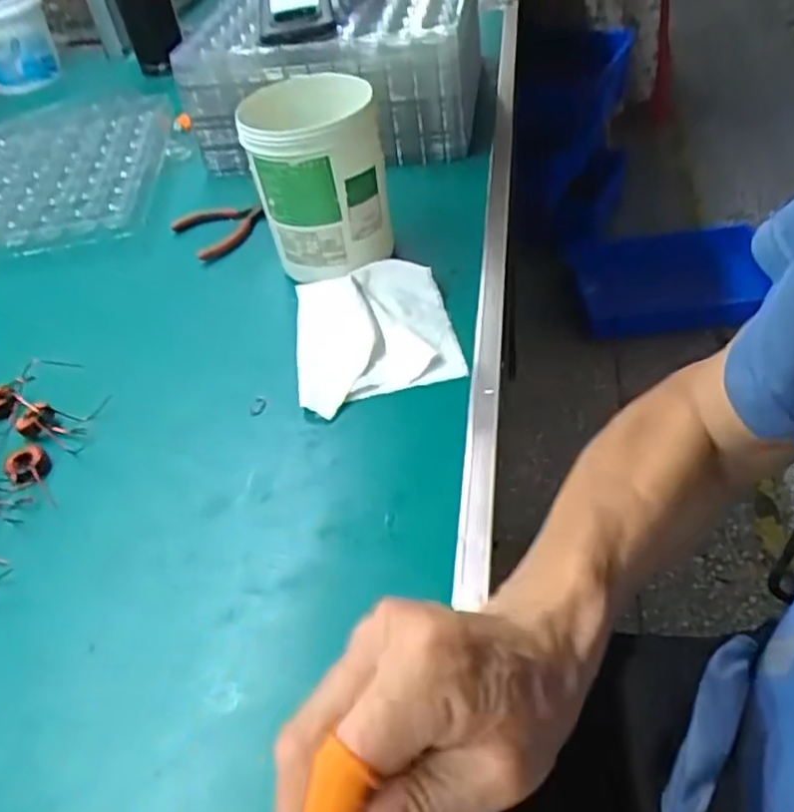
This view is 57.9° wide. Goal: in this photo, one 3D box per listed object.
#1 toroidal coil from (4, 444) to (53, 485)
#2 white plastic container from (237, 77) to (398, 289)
[{"bbox_3d":[-0.259,0.040,0.503,0.028,0.011,0.031,-35,50,-24],"label":"toroidal coil"},{"bbox_3d":[-0.062,-0.181,0.596,0.102,0.145,0.101,-2,46,2],"label":"white plastic container"}]

